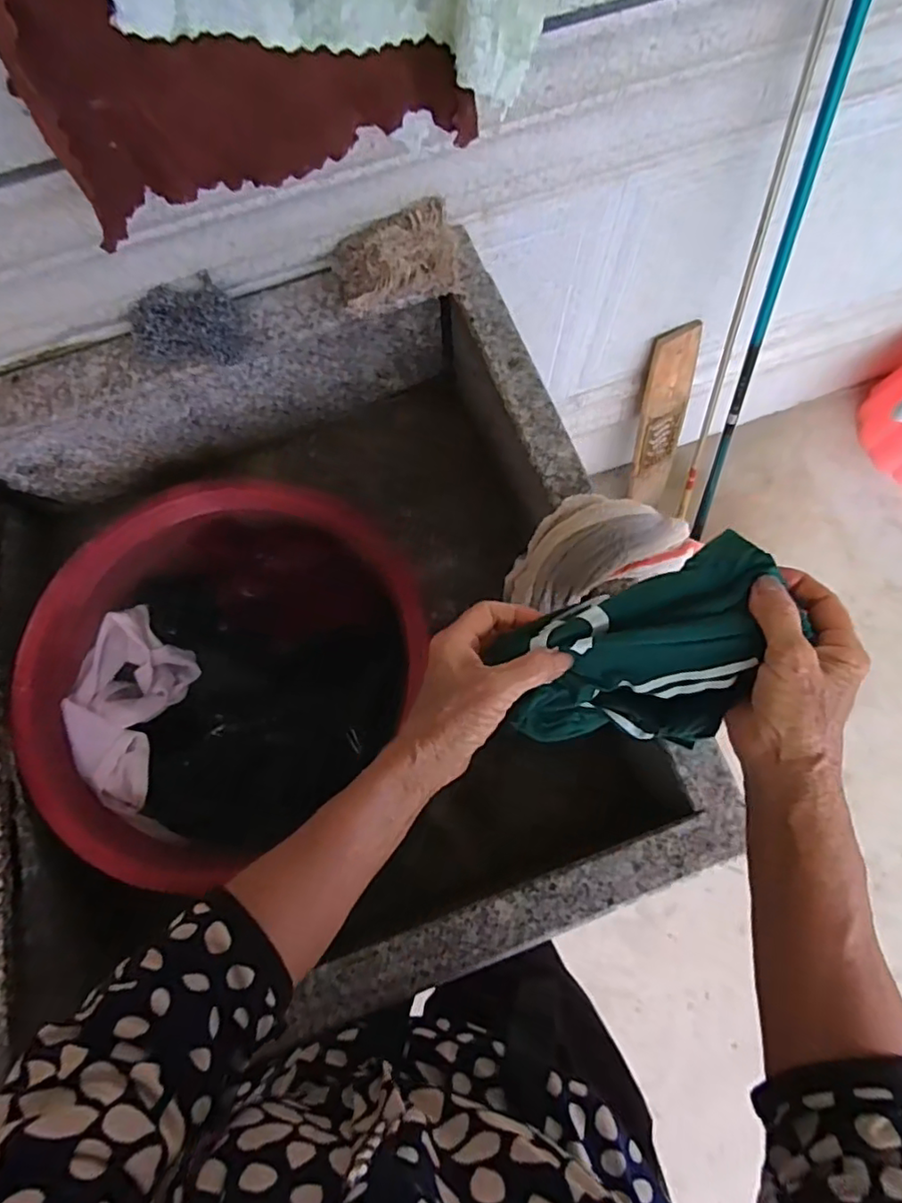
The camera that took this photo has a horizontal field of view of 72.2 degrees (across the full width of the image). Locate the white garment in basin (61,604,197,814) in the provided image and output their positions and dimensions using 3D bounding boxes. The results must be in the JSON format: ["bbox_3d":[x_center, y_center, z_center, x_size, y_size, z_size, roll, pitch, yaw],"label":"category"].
[{"bbox_3d":[-0.316,0.099,0.596,0.105,0.030,0.174,15,76,5],"label":"white garment in basin"}]

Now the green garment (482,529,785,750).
[{"bbox_3d":[0.124,0.038,0.393,0.164,0.072,0.112,-23,76,-5],"label":"green garment"}]

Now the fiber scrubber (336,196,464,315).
[{"bbox_3d":[-0.048,-0.305,0.551,0.106,0.038,0.063,-17,76,-3],"label":"fiber scrubber"}]

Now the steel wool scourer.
[{"bbox_3d":[-0.231,-0.245,0.544,0.096,0.038,0.065,5,75,2],"label":"steel wool scourer"}]

